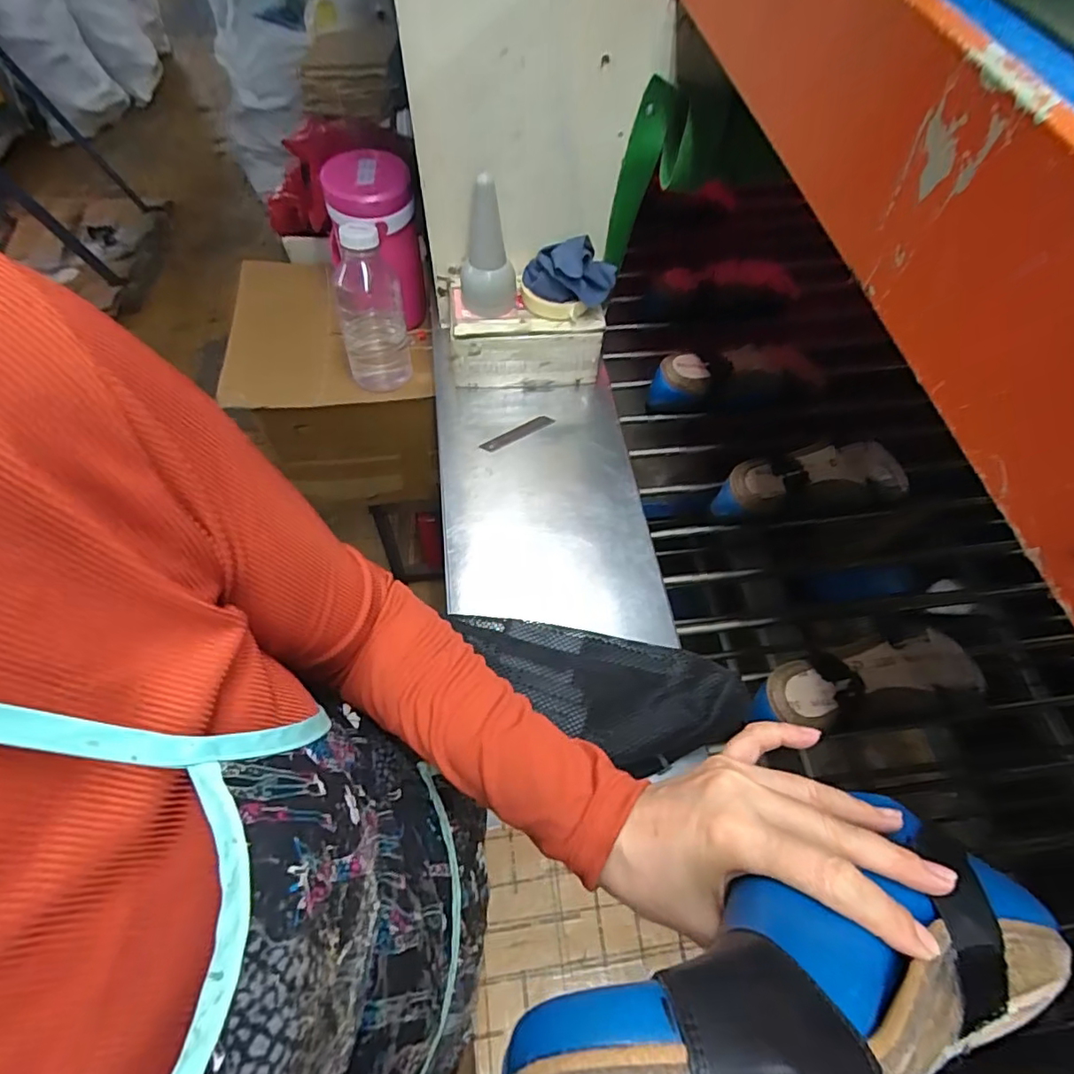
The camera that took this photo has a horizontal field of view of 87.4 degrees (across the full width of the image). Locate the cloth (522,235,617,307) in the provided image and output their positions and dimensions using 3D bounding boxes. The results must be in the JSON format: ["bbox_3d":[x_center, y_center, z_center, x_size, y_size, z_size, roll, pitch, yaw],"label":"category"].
[{"bbox_3d":[0.037,-0.315,0.667,0.107,0.059,0.050,19,60,8],"label":"cloth"}]

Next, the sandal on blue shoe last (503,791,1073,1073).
[{"bbox_3d":[0.107,0.164,0.192,0.243,0.059,0.081,6,56,-27],"label":"sandal on blue shoe last"}]

